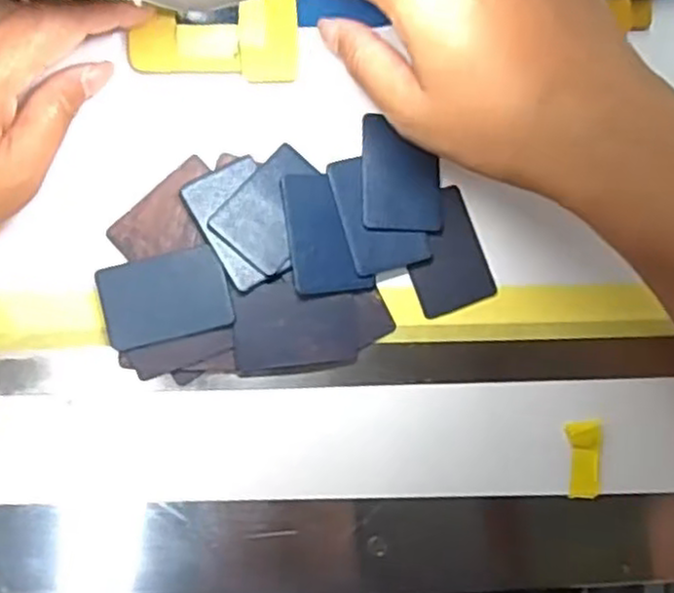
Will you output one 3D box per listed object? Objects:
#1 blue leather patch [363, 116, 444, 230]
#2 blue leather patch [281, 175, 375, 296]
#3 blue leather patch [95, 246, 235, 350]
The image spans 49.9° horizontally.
[{"bbox_3d":[0.029,-0.053,0.316,0.035,0.004,0.049,1,86,-7],"label":"blue leather patch"},{"bbox_3d":[-0.005,-0.027,0.309,0.032,0.005,0.051,-7,87,-7],"label":"blue leather patch"},{"bbox_3d":[-0.071,0.000,0.301,0.051,0.004,0.036,-13,84,-3],"label":"blue leather patch"}]

